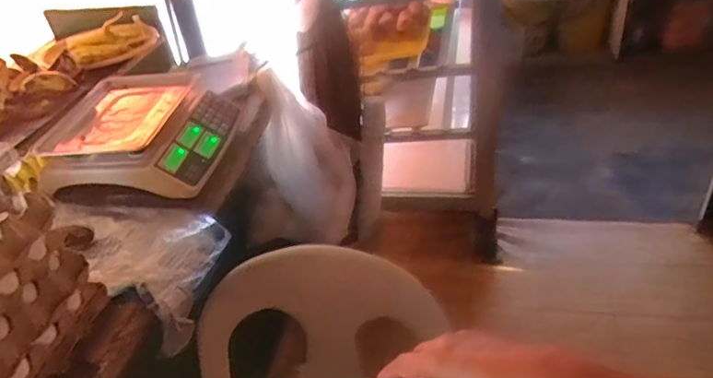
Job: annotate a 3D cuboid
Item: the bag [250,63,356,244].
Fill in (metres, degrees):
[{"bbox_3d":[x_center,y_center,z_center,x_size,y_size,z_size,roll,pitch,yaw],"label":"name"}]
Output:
[{"bbox_3d":[-0.134,-0.059,1.292,0.254,0.398,0.116,-11,36,-5],"label":"bag"}]

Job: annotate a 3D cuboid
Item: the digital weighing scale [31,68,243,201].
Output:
[{"bbox_3d":[-0.385,-0.094,0.976,0.296,0.100,0.290,-3,36,5],"label":"digital weighing scale"}]

